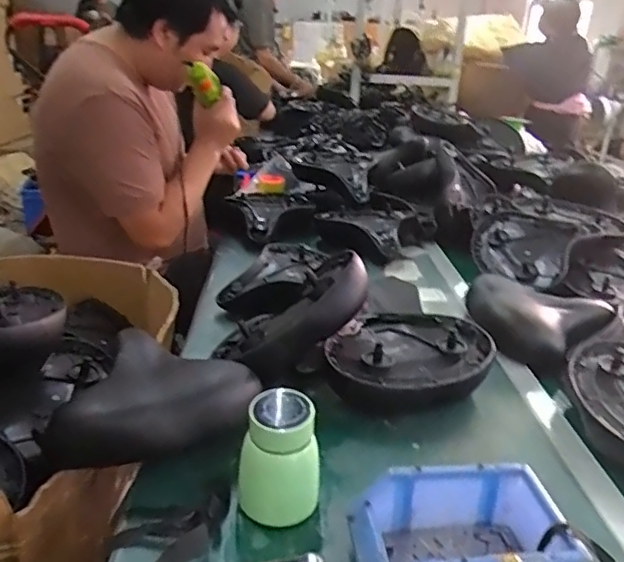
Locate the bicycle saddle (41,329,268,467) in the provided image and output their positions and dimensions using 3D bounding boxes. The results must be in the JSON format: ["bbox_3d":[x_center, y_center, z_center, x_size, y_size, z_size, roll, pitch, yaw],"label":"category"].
[{"bbox_3d":[-0.197,0.130,0.697,0.233,0.074,0.208,-5,24,-20],"label":"bicycle saddle"}]

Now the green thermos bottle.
[{"bbox_3d":[-0.033,0.176,0.573,0.081,0.113,0.064,-1,24,-5],"label":"green thermos bottle"}]

